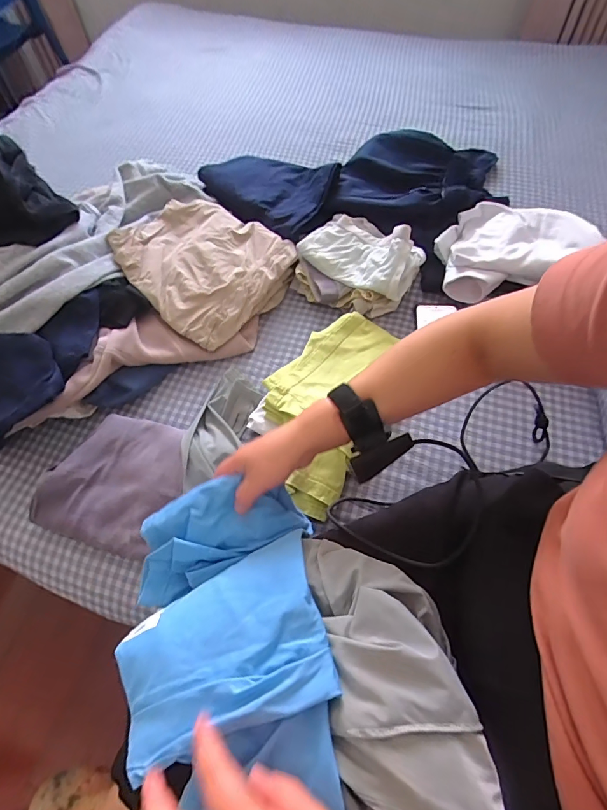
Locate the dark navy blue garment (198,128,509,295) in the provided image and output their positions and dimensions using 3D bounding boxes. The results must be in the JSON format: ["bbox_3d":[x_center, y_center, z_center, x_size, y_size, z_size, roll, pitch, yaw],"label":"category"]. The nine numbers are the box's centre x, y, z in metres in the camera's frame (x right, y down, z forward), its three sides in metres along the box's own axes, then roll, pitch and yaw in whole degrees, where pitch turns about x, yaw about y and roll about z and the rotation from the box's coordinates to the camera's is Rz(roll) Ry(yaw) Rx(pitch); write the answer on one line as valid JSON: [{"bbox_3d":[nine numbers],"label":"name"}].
[{"bbox_3d":[0.101,-0.478,0.853,0.575,0.116,0.378,22,63,14],"label":"dark navy blue garment"}]

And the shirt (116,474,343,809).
[{"bbox_3d":[-0.077,0.196,0.390,0.183,0.108,0.248,-9,60,-2],"label":"shirt"}]

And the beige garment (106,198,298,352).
[{"bbox_3d":[-0.183,-0.267,0.768,0.278,0.089,0.279,32,66,19],"label":"beige garment"}]

